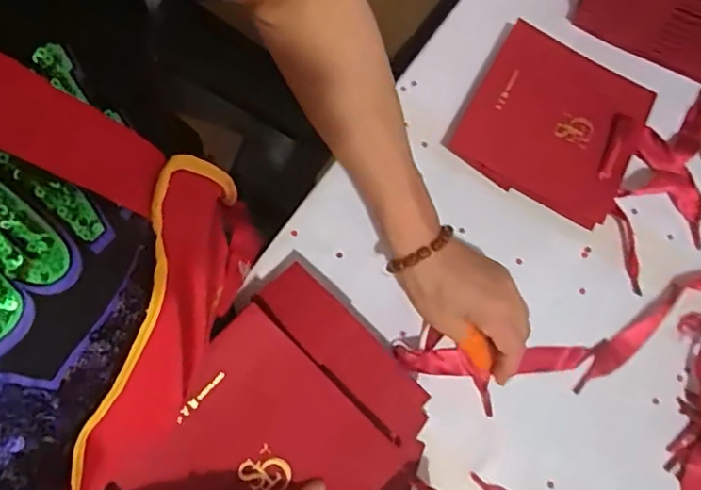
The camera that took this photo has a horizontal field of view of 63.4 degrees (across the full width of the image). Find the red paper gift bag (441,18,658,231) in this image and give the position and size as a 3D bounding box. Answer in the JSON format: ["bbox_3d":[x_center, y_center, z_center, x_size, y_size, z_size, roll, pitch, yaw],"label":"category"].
[{"bbox_3d":[0.171,-0.103,0.478,0.139,0.019,0.131,29,91,6],"label":"red paper gift bag"}]

